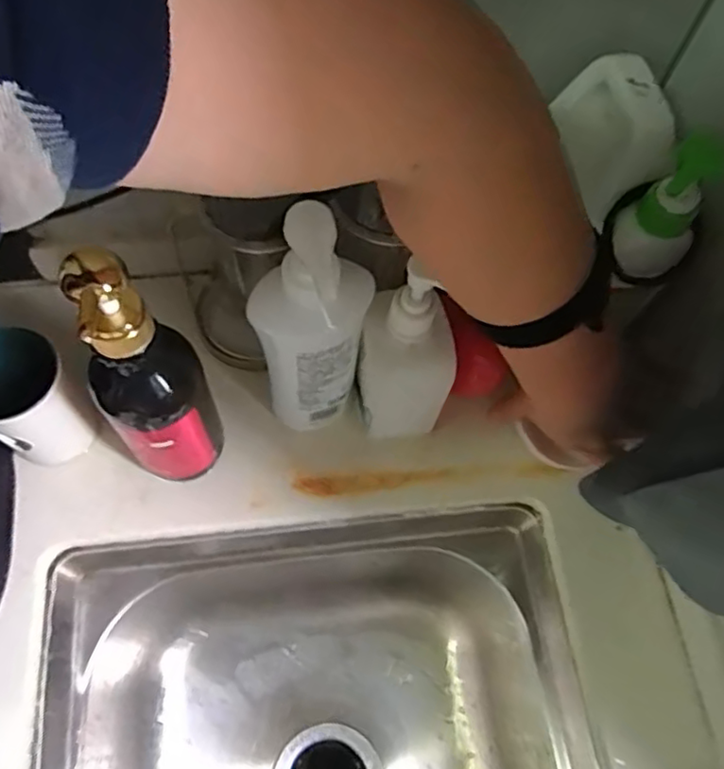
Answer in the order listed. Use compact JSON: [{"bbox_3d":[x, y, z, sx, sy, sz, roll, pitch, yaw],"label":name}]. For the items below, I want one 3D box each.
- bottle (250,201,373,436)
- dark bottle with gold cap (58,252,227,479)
[{"bbox_3d":[-0.034,-0.030,0.443,0.070,0.235,0.059,4,65,-2],"label":"bottle"},{"bbox_3d":[-0.134,0.006,0.411,0.065,0.249,0.055,-23,69,-14],"label":"dark bottle with gold cap"}]

